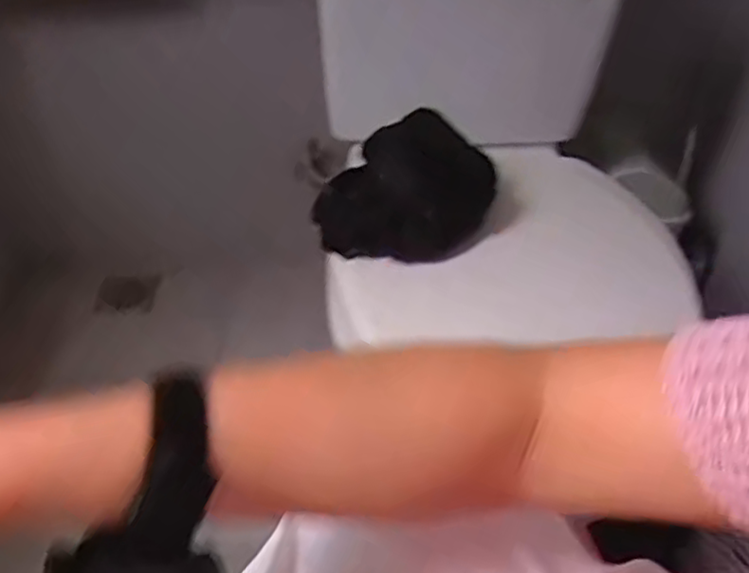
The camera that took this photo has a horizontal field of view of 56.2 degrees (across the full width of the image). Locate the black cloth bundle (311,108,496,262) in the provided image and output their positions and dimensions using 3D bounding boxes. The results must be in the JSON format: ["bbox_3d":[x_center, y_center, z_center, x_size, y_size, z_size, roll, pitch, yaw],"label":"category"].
[{"bbox_3d":[0.035,-0.103,0.723,0.167,0.105,0.108,9,41,7],"label":"black cloth bundle"}]

